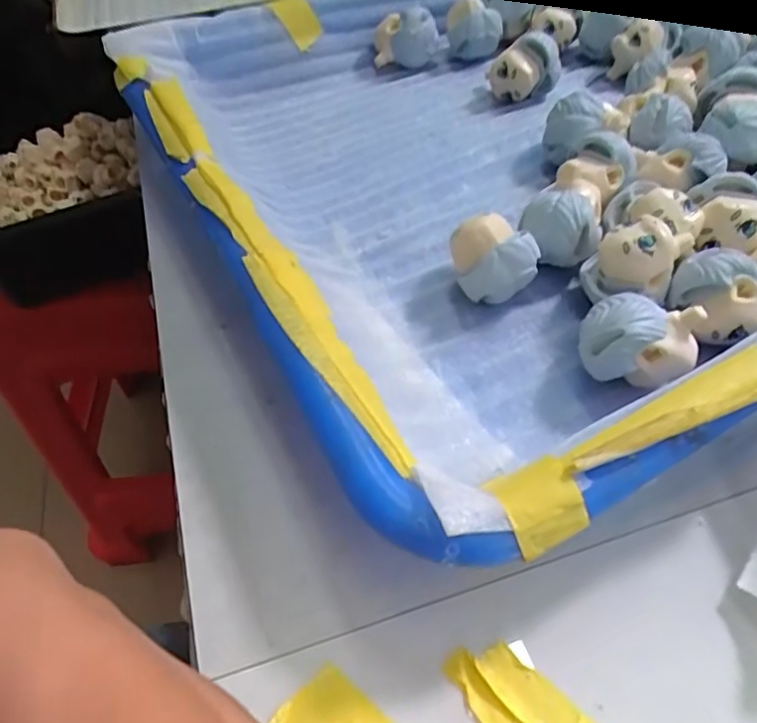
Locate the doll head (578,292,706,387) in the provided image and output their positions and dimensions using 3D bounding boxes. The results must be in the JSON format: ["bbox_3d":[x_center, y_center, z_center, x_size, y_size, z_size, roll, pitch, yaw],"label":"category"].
[{"bbox_3d":[0.066,-0.003,0.153,0.027,0.023,0.018,23,57,19],"label":"doll head"}]

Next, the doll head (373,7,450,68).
[{"bbox_3d":[0.015,-0.146,0.265,0.033,0.023,0.017,1,52,4],"label":"doll head"}]

